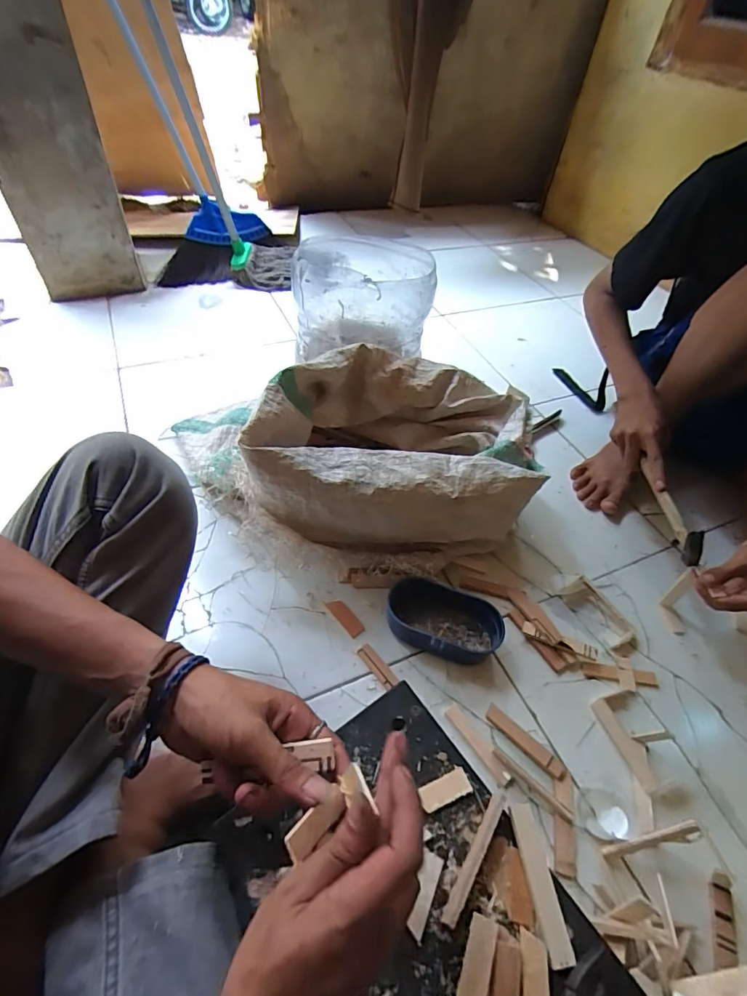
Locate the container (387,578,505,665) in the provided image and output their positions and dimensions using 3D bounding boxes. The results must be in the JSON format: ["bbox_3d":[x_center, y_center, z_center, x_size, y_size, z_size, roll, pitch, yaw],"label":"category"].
[{"bbox_3d":[0.096,0.170,0.634,0.156,0.040,0.092,15,50,8],"label":"container"}]

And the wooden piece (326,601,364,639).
[{"bbox_3d":[-0.039,0.167,0.650,0.023,0.004,0.064,-32,59,-28],"label":"wooden piece"}]

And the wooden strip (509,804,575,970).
[{"bbox_3d":[0.130,0.297,0.361,0.019,0.008,0.097,-2,50,-7],"label":"wooden strip"}]

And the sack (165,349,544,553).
[{"bbox_3d":[-0.033,-0.088,0.713,0.531,0.233,0.331,-5,50,-10],"label":"sack"}]

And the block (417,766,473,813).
[{"bbox_3d":[0.063,0.252,0.401,0.045,0.004,0.021,-15,52,-18],"label":"block"}]

